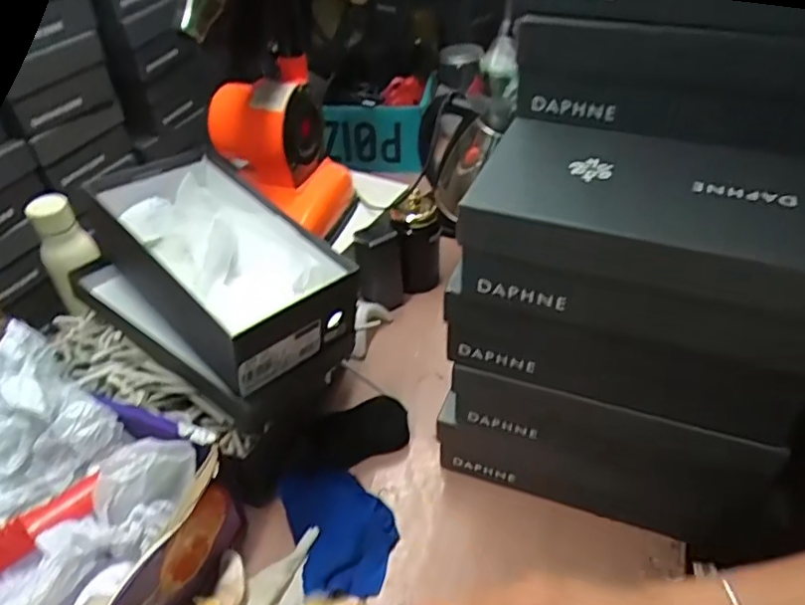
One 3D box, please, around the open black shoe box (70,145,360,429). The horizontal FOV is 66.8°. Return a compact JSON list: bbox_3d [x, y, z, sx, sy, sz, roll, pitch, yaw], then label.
[{"bbox_3d":[-0.213,-0.024,0.688,0.216,0.156,0.298,-33,50,-30],"label":"open black shoe box"}]

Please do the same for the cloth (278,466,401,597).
[{"bbox_3d":[-0.067,0.239,0.670,0.106,0.034,0.152,-15,43,-14],"label":"cloth"}]

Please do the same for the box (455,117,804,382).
[{"bbox_3d":[0.209,-0.054,0.504,0.291,0.104,0.183,11,43,15],"label":"box"}]

